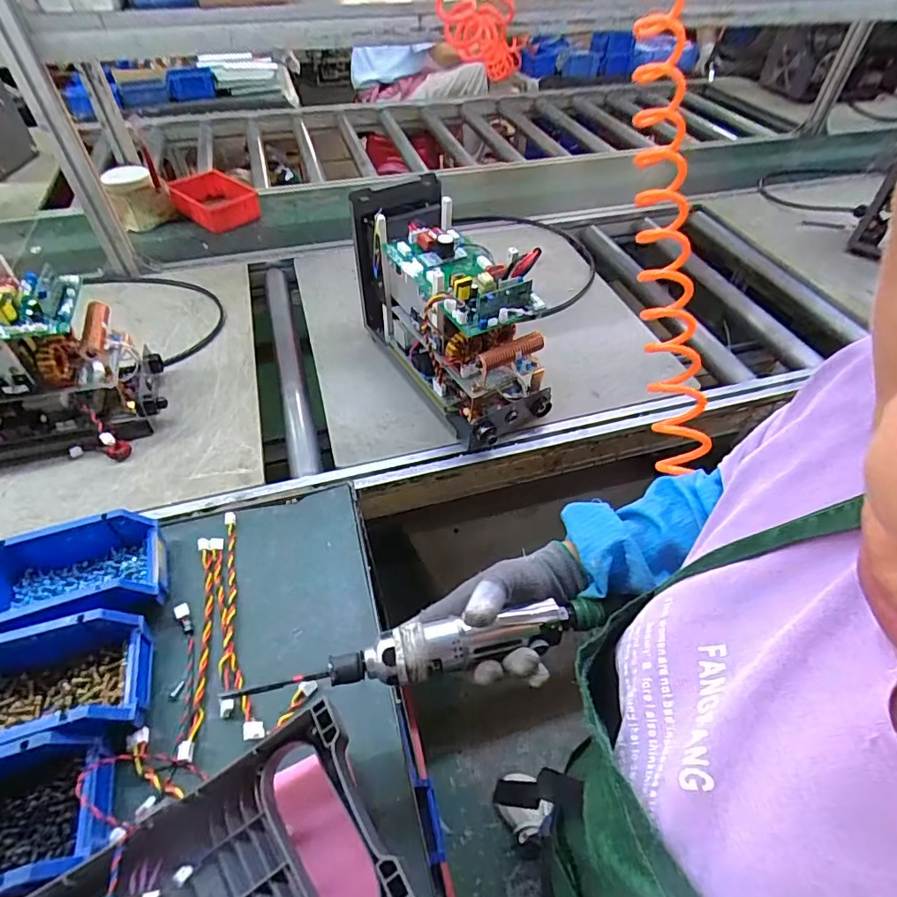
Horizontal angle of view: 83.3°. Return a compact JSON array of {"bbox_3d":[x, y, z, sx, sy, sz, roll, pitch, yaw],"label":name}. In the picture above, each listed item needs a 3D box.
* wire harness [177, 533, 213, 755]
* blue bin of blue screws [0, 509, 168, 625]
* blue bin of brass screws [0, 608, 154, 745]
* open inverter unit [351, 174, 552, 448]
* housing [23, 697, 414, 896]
[{"bbox_3d":[-0.261,0.197,0.531,0.018,0.014,0.233,-10,50,-9],"label":"wire harness"},{"bbox_3d":[-0.397,0.136,0.526,0.174,0.061,0.115,-12,50,-12],"label":"blue bin of blue screws"},{"bbox_3d":[-0.373,0.219,0.456,0.169,0.066,0.100,-13,50,-12],"label":"blue bin of brass screws"},{"bbox_3d":[0.005,-0.206,0.754,0.158,0.222,0.340,-24,53,-20],"label":"open inverter unit"},{"bbox_3d":[-0.171,0.325,0.353,0.254,0.062,0.161,-26,54,-21],"label":"housing"}]

